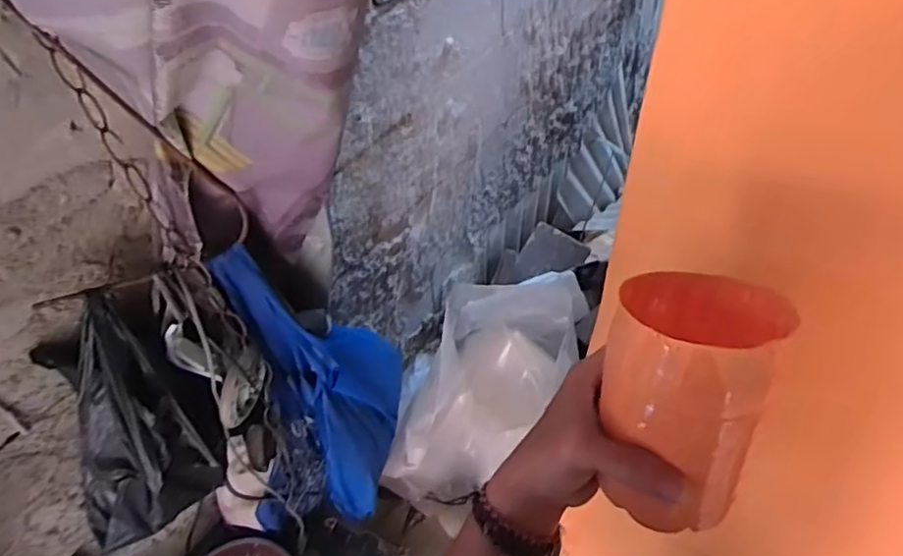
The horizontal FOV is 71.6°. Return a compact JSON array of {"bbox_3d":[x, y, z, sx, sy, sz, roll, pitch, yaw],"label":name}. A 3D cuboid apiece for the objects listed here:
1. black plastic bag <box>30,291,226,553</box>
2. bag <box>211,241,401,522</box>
[{"bbox_3d":[-0.372,0.167,0.731,0.149,0.311,0.079,-4,22,1],"label":"black plastic bag"},{"bbox_3d":[-0.144,0.145,0.889,0.203,0.455,0.155,-24,51,-16],"label":"bag"}]

